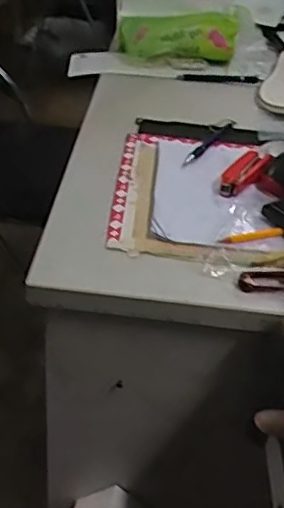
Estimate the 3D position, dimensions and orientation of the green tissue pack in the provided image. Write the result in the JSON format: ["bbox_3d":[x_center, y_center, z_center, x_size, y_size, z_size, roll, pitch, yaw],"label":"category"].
[{"bbox_3d":[0.070,-0.370,0.987,0.214,0.080,0.063,4,39,-3],"label":"green tissue pack"}]

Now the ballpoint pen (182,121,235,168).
[{"bbox_3d":[0.085,-0.143,0.757,0.012,0.011,0.147,23,42,20],"label":"ballpoint pen"}]

